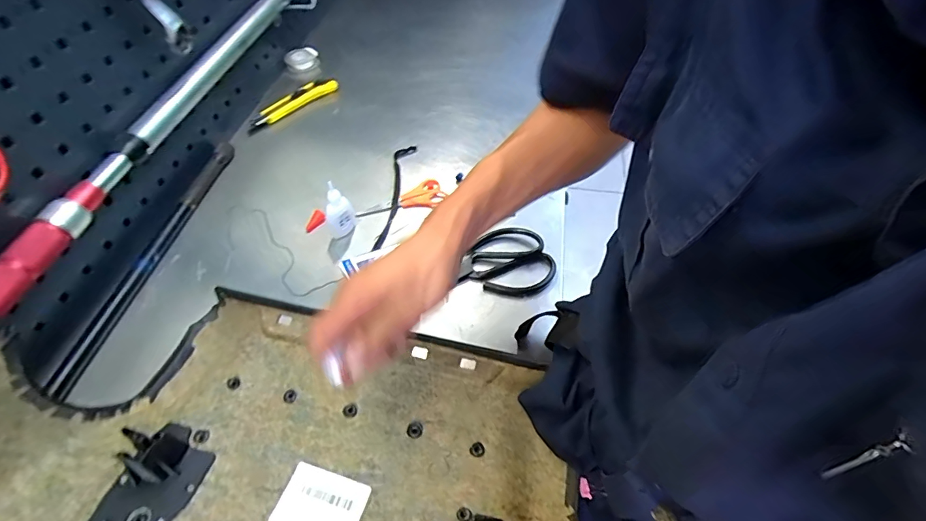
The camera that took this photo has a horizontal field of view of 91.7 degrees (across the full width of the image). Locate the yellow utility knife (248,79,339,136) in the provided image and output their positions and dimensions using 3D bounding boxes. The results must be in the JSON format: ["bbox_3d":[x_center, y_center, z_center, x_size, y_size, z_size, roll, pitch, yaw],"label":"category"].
[{"bbox_3d":[-0.304,-0.279,0.797,0.032,0.021,0.190,34,59,23],"label":"yellow utility knife"}]

